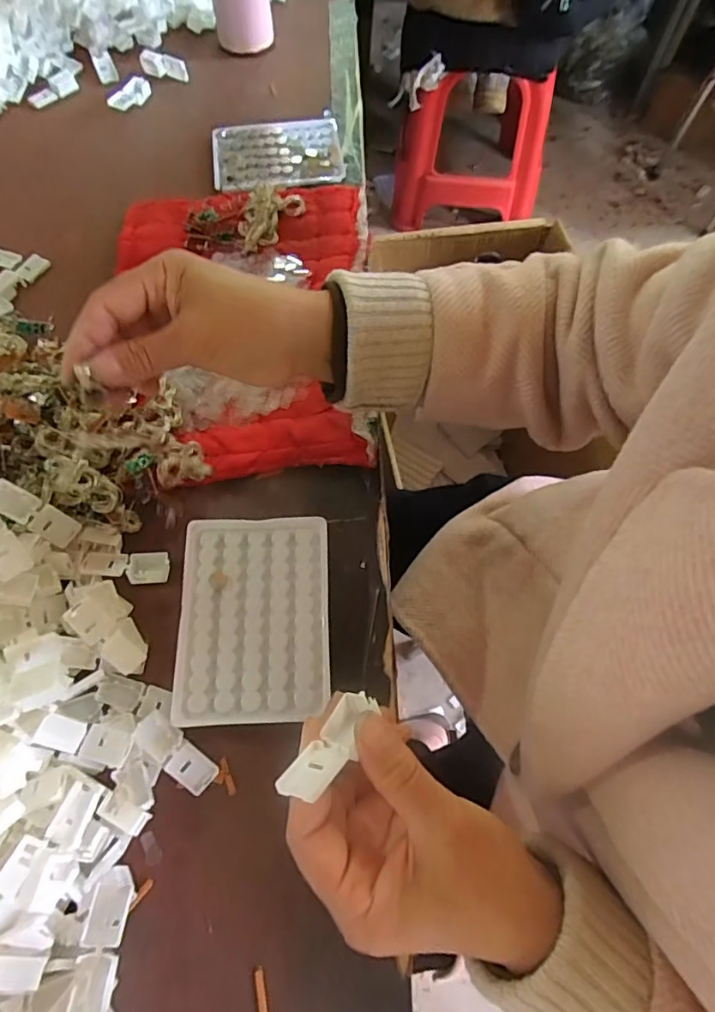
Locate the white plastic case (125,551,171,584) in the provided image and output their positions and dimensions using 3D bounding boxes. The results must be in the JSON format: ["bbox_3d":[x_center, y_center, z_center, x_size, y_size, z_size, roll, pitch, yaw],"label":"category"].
[{"bbox_3d":[-0.145,0.043,0.367,0.027,0.006,0.022,0,67,-1],"label":"white plastic case"}]

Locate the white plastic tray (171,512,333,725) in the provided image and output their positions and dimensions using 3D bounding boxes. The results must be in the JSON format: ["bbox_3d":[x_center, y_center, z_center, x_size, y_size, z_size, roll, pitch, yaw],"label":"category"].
[{"bbox_3d":[-0.067,0.073,0.347,0.094,0.025,0.128,-1,67,-1],"label":"white plastic tray"}]

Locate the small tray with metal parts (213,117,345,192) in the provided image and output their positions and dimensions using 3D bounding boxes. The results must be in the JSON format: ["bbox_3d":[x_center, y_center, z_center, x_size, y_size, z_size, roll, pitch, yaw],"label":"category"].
[{"bbox_3d":[-0.082,-0.359,0.539,0.130,0.009,0.107,-6,67,-3],"label":"small tray with metal parts"}]

